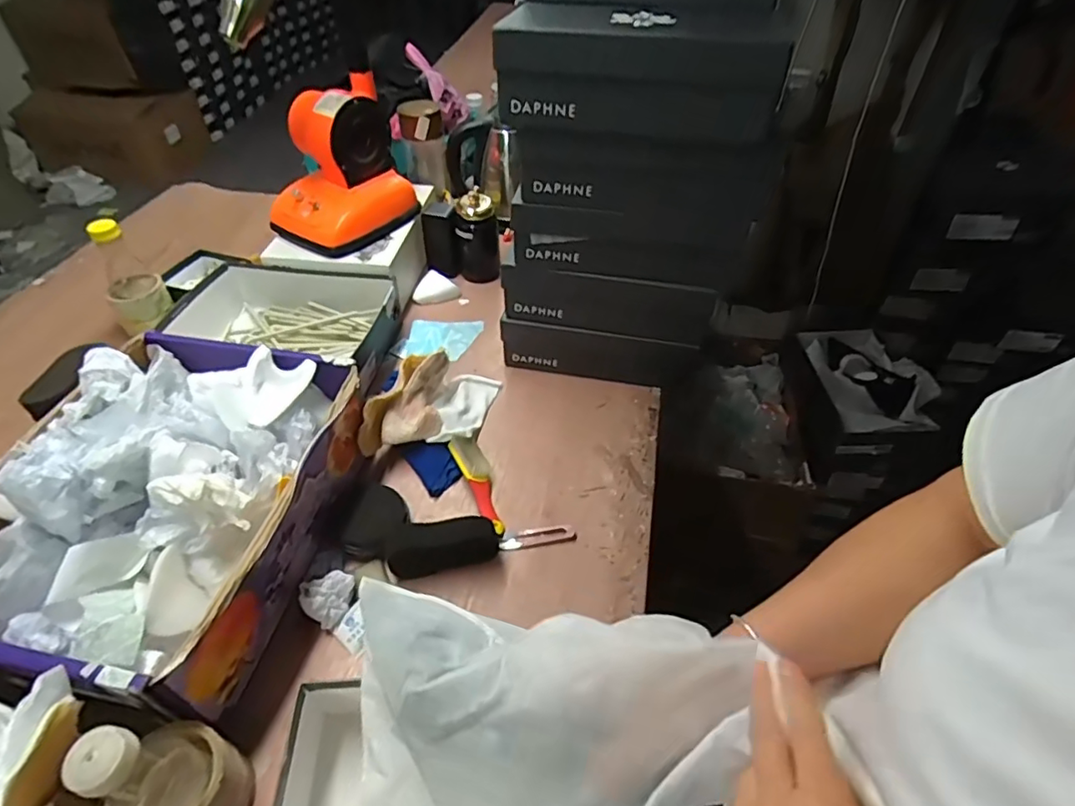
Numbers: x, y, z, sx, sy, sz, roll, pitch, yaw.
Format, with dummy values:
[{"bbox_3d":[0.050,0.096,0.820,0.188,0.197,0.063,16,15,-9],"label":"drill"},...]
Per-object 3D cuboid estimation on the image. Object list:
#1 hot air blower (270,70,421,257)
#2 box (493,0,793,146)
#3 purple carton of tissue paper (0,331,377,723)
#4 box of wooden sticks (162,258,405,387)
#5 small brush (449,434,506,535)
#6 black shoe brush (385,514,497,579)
[{"bbox_3d":[-0.337,-0.396,0.985,0.152,0.208,0.211,29,52,25],"label":"hot air blower"},{"bbox_3d":[0.118,-0.381,0.669,0.296,0.116,0.155,10,46,8],"label":"box"},{"bbox_3d":[-0.411,0.107,0.660,0.320,0.166,0.394,10,46,8],"label":"purple carton of tissue paper"},{"bbox_3d":[-0.413,-0.133,0.956,0.365,0.093,0.199,10,46,9],"label":"box of wooden sticks"},{"bbox_3d":[-0.074,0.105,0.781,0.033,0.030,0.148,-20,49,-20],"label":"small brush"},{"bbox_3d":[-0.110,0.169,0.695,0.126,0.057,0.040,-6,46,-7],"label":"black shoe brush"}]

